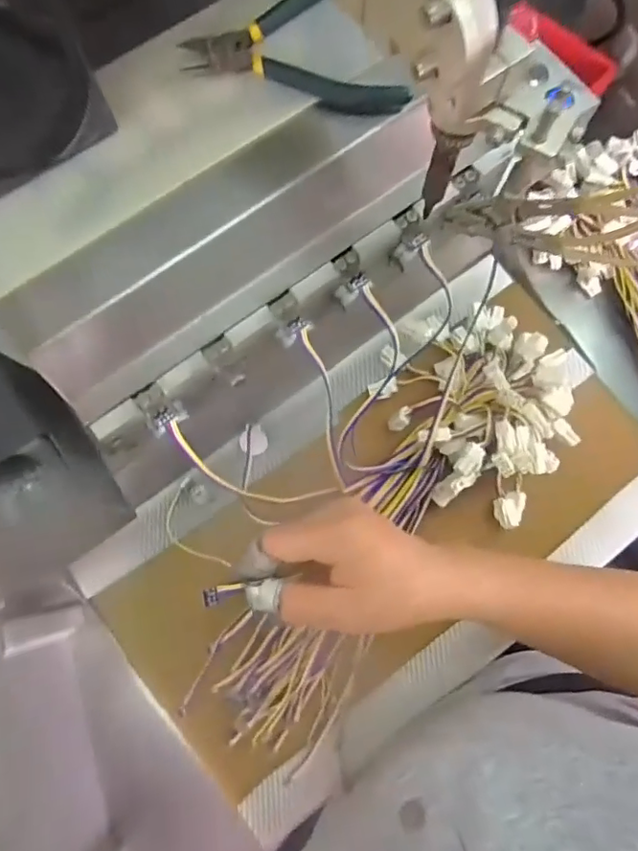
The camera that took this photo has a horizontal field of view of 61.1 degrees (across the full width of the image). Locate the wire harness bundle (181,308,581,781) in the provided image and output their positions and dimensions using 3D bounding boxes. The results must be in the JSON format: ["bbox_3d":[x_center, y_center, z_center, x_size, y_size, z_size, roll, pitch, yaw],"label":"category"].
[{"bbox_3d":[0.065,0.069,0.416,0.153,0.058,0.394,39,81,7],"label":"wire harness bundle"}]

